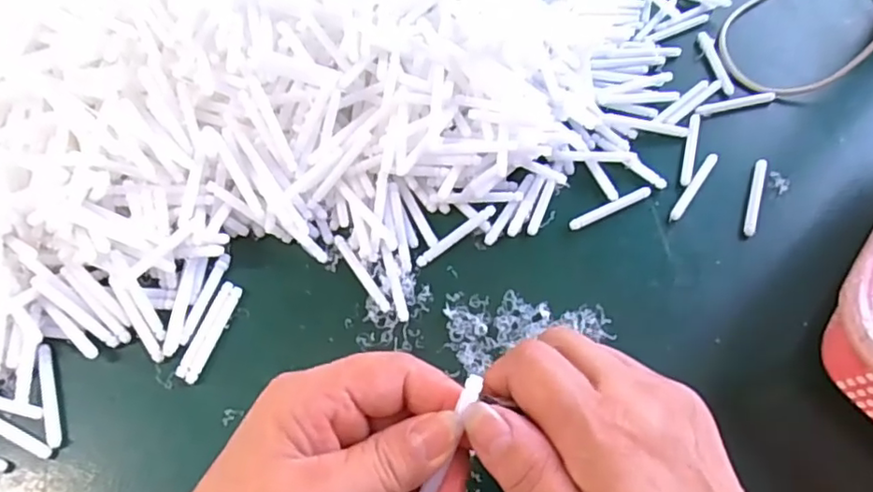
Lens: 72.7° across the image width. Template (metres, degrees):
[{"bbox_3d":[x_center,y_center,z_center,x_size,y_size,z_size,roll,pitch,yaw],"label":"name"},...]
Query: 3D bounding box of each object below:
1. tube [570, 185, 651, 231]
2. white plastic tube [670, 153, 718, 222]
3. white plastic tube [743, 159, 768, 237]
[{"bbox_3d":[0.111,-0.024,0.378,0.059,0.004,0.007,-23,67,-12],"label":"tube"},{"bbox_3d":[0.168,-0.039,0.387,0.007,0.004,0.059,34,68,14],"label":"white plastic tube"},{"bbox_3d":[0.207,-0.032,0.383,0.009,0.004,0.058,19,66,8],"label":"white plastic tube"}]

